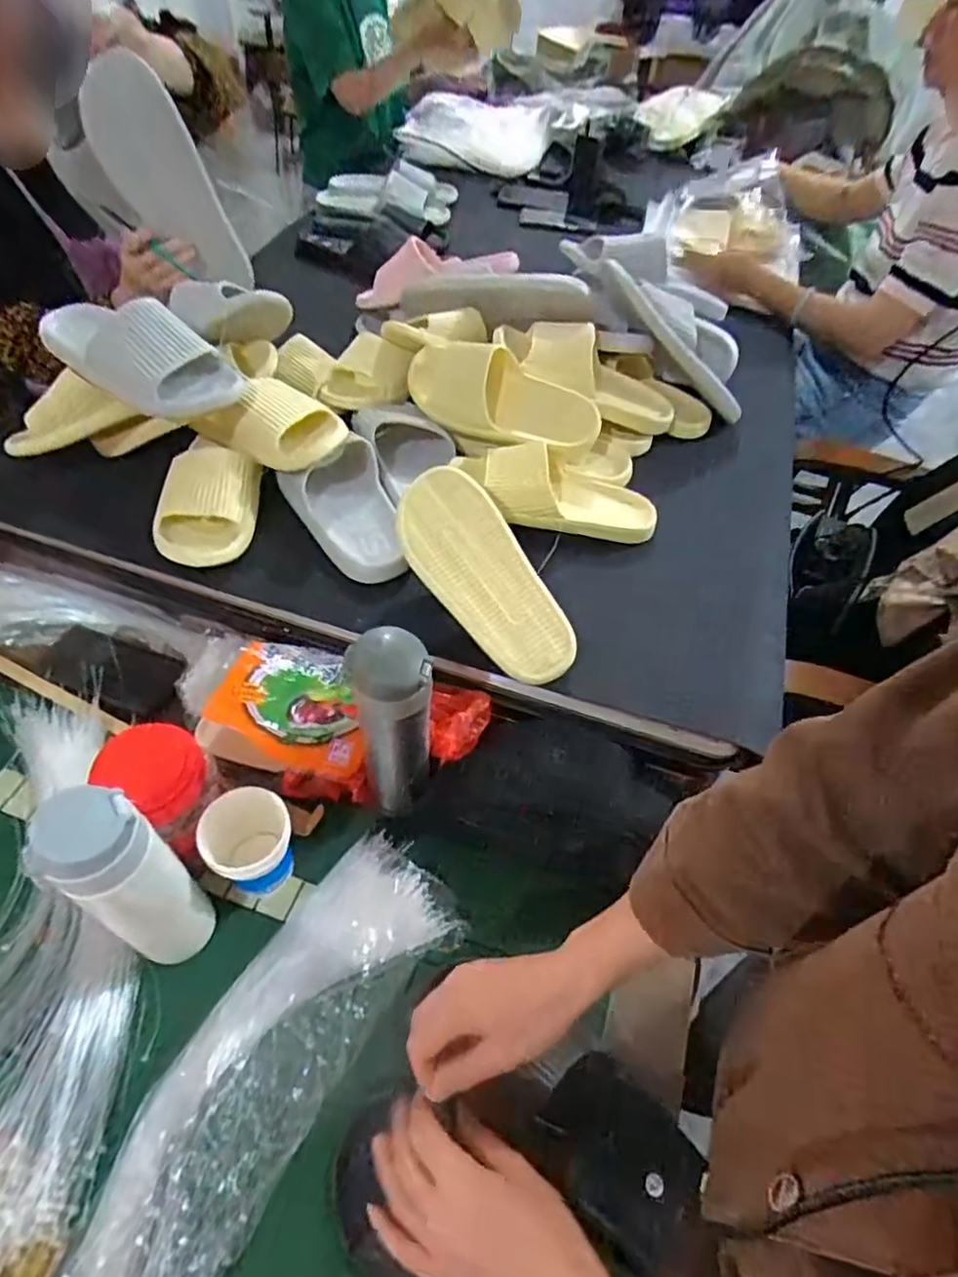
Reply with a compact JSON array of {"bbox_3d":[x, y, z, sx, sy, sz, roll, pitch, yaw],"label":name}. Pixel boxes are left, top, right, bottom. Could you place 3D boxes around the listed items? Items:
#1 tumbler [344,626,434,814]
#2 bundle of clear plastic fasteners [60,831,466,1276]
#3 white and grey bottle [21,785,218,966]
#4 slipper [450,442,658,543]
[{"bbox_3d":[-0.076,0.075,0.572,0.064,0.173,0.081,-10,53,-13],"label":"tumbler"},{"bbox_3d":[-0.164,0.333,0.484,0.133,0.049,0.405,27,54,16],"label":"bundle of clear plastic fasteners"},{"bbox_3d":[-0.258,0.186,0.489,0.058,0.216,0.063,3,52,-3],"label":"white and grey bottle"},{"bbox_3d":[0.103,-0.178,0.779,0.241,0.060,0.096,13,50,-15],"label":"slipper"}]

